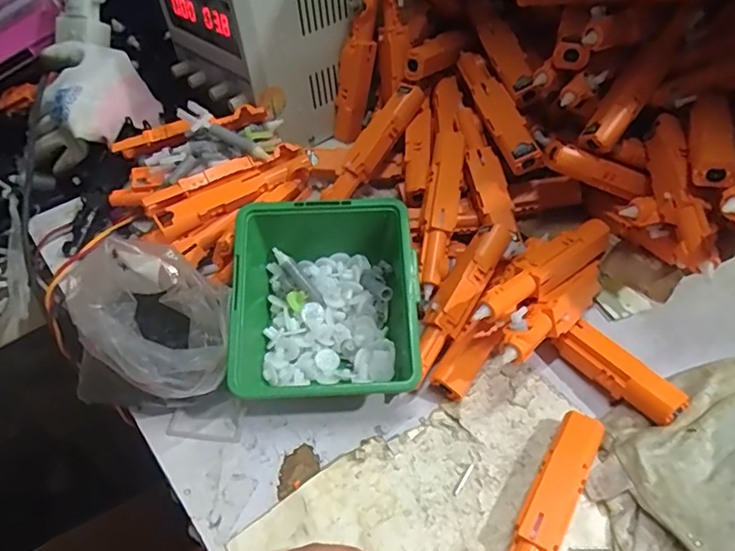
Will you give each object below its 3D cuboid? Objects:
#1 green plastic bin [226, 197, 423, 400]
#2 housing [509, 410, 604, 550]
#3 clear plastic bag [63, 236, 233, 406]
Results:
[{"bbox_3d":[-0.027,0.017,0.356,0.116,0.064,0.128,-7,61,3],"label":"green plastic bin"},{"bbox_3d":[0.093,0.126,0.293,0.023,0.022,0.118,25,55,22],"label":"housing"},{"bbox_3d":[-0.127,0.032,0.335,0.099,0.083,0.075,9,50,10],"label":"clear plastic bag"}]

